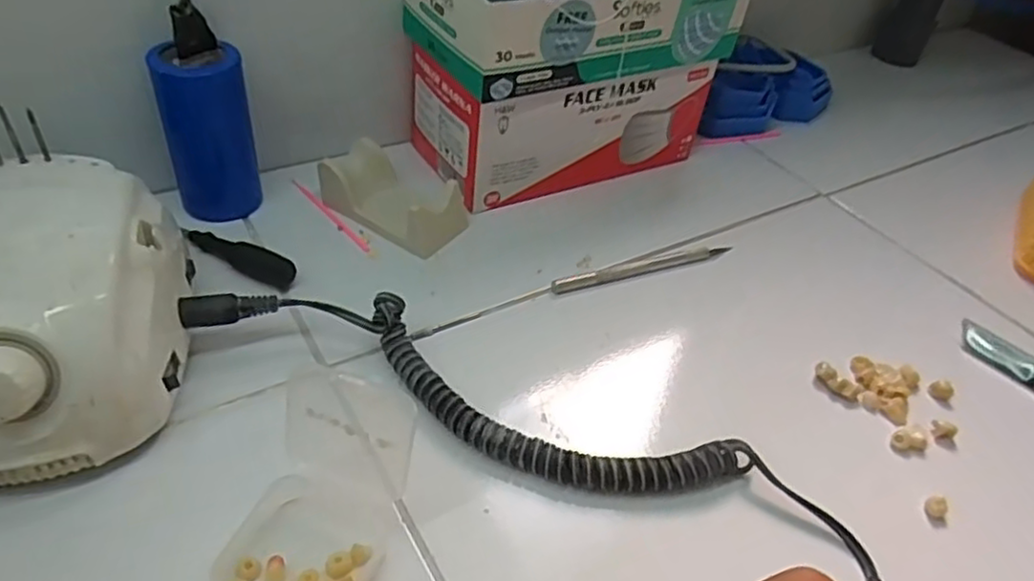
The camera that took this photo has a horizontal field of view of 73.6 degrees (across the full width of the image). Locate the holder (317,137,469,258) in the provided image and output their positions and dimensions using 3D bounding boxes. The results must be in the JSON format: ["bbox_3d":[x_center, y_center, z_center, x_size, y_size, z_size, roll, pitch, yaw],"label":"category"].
[{"bbox_3d":[-0.081,-0.062,0.460,0.096,0.034,0.049,28,46,22],"label":"holder"}]

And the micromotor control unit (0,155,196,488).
[{"bbox_3d":[-0.208,0.010,0.314,0.096,0.084,0.138,-3,43,-11],"label":"micromotor control unit"}]

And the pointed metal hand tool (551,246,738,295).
[{"bbox_3d":[0.083,-0.016,0.451,0.130,0.008,0.012,-13,46,-22],"label":"pointed metal hand tool"}]

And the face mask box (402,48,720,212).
[{"bbox_3d":[0.035,-0.135,0.516,0.208,0.083,0.095,-15,46,-23],"label":"face mask box"}]

